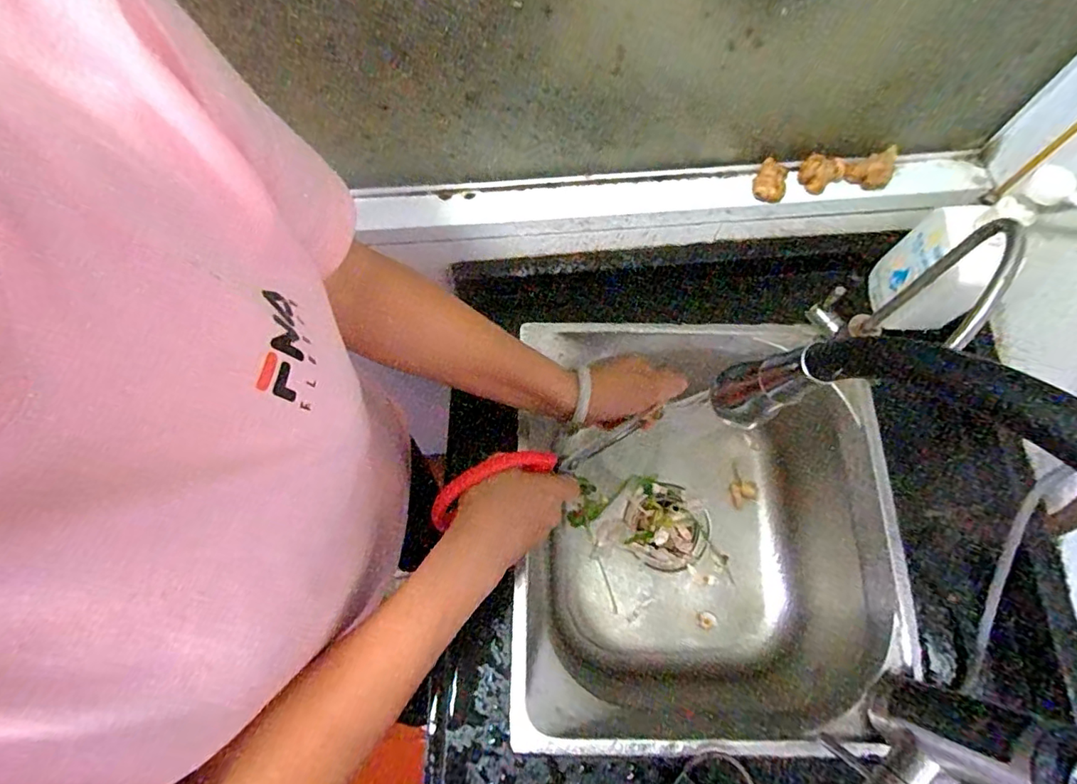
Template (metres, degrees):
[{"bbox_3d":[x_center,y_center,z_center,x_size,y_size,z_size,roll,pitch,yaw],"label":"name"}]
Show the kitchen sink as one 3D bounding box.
[{"bbox_3d":[0.172,0.149,0.599,0.375,0.192,0.398,1,70,1],"label":"kitchen sink"}]

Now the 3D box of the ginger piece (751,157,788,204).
[{"bbox_3d":[0.222,-0.200,0.507,0.030,0.022,0.034,25,72,9],"label":"ginger piece"}]

